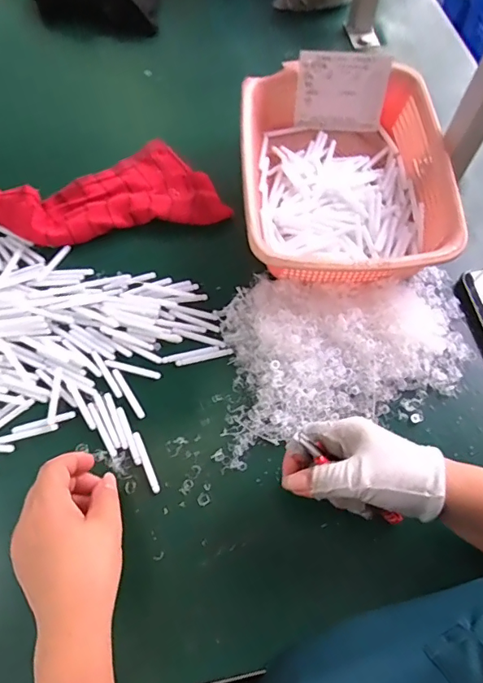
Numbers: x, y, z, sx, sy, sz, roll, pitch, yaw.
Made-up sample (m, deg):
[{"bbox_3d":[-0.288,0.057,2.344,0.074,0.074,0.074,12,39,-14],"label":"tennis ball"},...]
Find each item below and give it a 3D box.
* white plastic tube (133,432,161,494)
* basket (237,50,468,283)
[{"bbox_3d":[-0.089,0.112,0.436,0.008,0.004,0.060,-22,65,-12],"label":"white plastic tube"},{"bbox_3d":[0.110,-0.188,0.529,0.218,0.078,0.287,-3,63,-3],"label":"basket"}]

